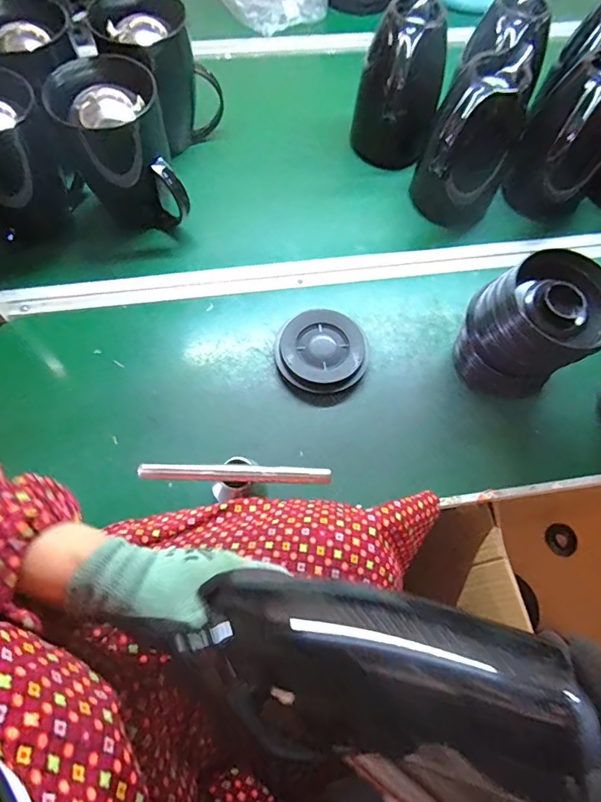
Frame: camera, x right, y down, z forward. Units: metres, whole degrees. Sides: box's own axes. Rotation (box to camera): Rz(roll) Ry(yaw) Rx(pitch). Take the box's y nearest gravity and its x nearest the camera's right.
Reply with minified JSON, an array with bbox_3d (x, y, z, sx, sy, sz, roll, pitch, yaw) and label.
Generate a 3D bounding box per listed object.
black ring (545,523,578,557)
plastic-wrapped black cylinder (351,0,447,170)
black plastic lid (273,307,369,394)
[{"bbox_3d":[0.513,0.273,0.931,0.053,0.005,0.062,-20,75,26],"label":"black ring"},{"bbox_3d":[0.147,-0.466,0.715,0.107,0.200,0.119,-20,68,-11],"label":"plastic-wrapped black cylinder"},{"bbox_3d":[0.030,-0.065,0.620,0.120,0.025,0.113,1,65,-2],"label":"black plastic lid"}]

